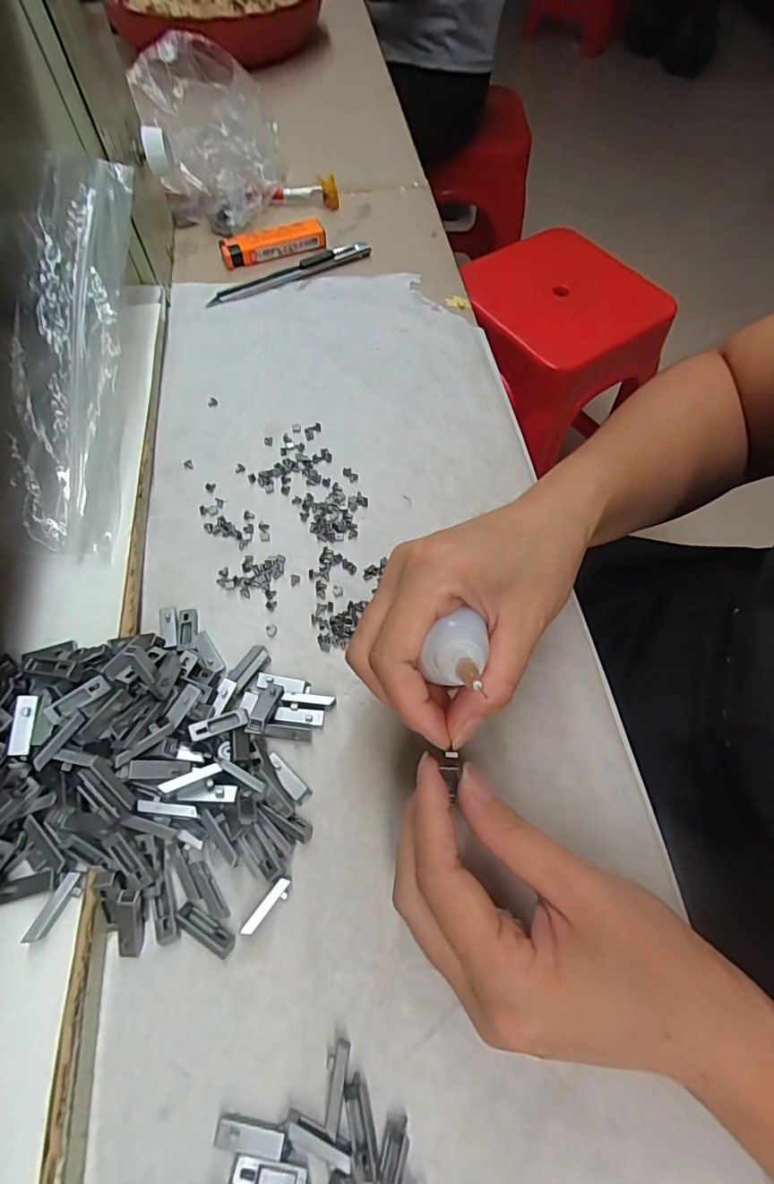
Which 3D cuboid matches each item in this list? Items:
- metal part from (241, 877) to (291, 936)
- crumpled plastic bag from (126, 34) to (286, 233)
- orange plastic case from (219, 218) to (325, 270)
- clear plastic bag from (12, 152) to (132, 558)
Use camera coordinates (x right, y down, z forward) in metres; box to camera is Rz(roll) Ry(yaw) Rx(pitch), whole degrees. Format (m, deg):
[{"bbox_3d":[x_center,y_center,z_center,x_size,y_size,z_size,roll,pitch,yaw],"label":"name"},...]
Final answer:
[{"bbox_3d":[-0.047,0.124,0.198,0.006,0.007,0.023,35,67,15],"label":"metal part"},{"bbox_3d":[-0.133,-0.352,0.391,0.103,0.084,0.136,-12,64,-7],"label":"crumpled plastic bag"},{"bbox_3d":[-0.089,-0.272,0.388,0.080,0.016,0.018,-16,65,-9],"label":"orange plastic case"},{"bbox_3d":[-0.155,-0.126,0.250,0.039,0.035,0.213,1,86,-1],"label":"clear plastic bag"}]

